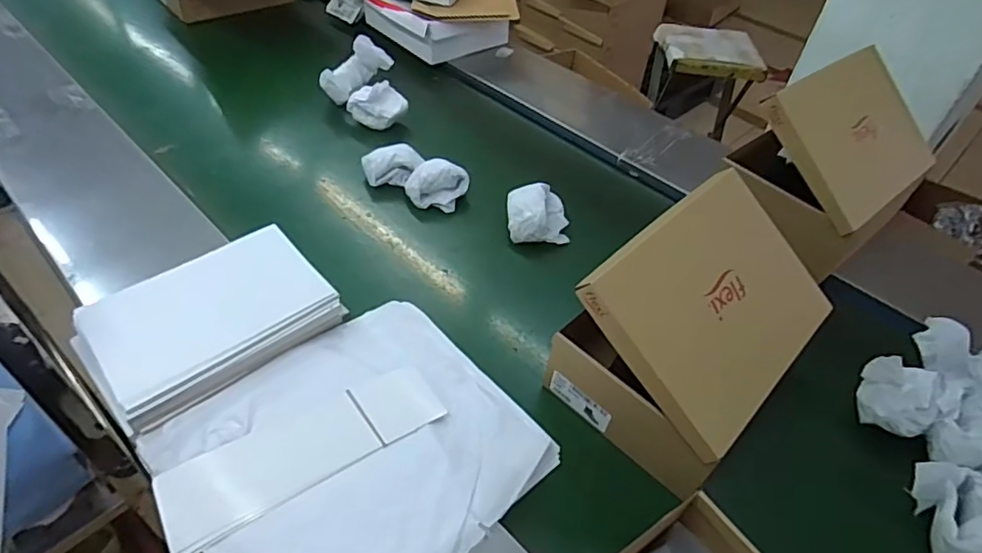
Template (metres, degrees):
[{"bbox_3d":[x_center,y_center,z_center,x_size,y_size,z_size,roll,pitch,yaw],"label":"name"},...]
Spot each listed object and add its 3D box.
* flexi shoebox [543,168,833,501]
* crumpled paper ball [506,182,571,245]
[{"bbox_3d":[0.287,0.067,0.787,0.331,0.243,0.241,-32,57,-31],"label":"flexi shoebox"},{"bbox_3d":[0.087,-0.113,1.078,0.113,0.075,0.105,-2,46,-7],"label":"crumpled paper ball"}]

